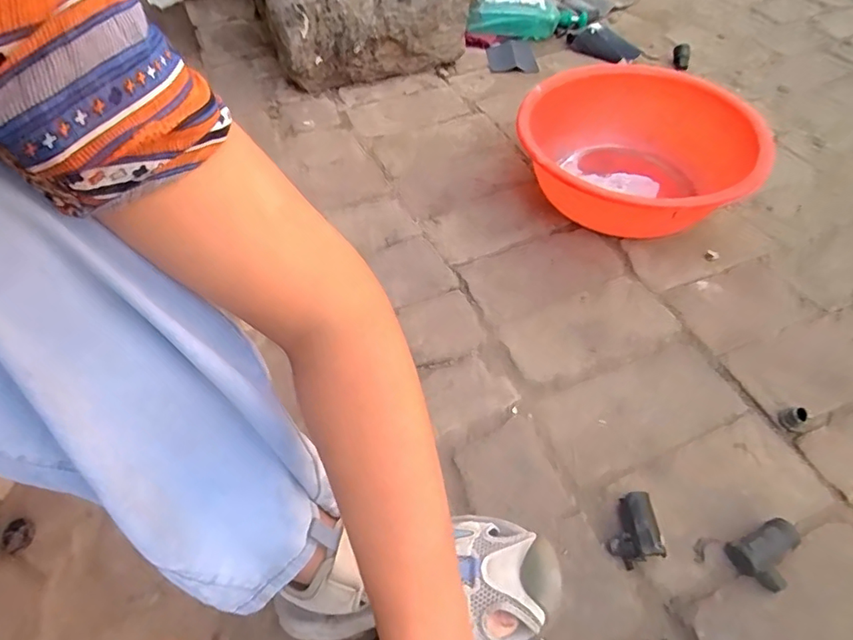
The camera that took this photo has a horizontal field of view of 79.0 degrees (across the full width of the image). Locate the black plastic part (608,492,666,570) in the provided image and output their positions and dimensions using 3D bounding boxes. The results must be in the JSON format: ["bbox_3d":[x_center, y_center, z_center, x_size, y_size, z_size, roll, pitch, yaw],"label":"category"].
[{"bbox_3d":[0.204,0.209,0.517,0.046,0.032,0.061,-11,51,-5],"label":"black plastic part"}]

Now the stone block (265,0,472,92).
[{"bbox_3d":[-0.109,-0.594,1.063,0.407,0.196,0.129,-17,51,-10],"label":"stone block"}]

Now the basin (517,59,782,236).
[{"bbox_3d":[0.321,-0.261,0.827,0.353,0.135,0.377,17,54,17],"label":"basin"}]

